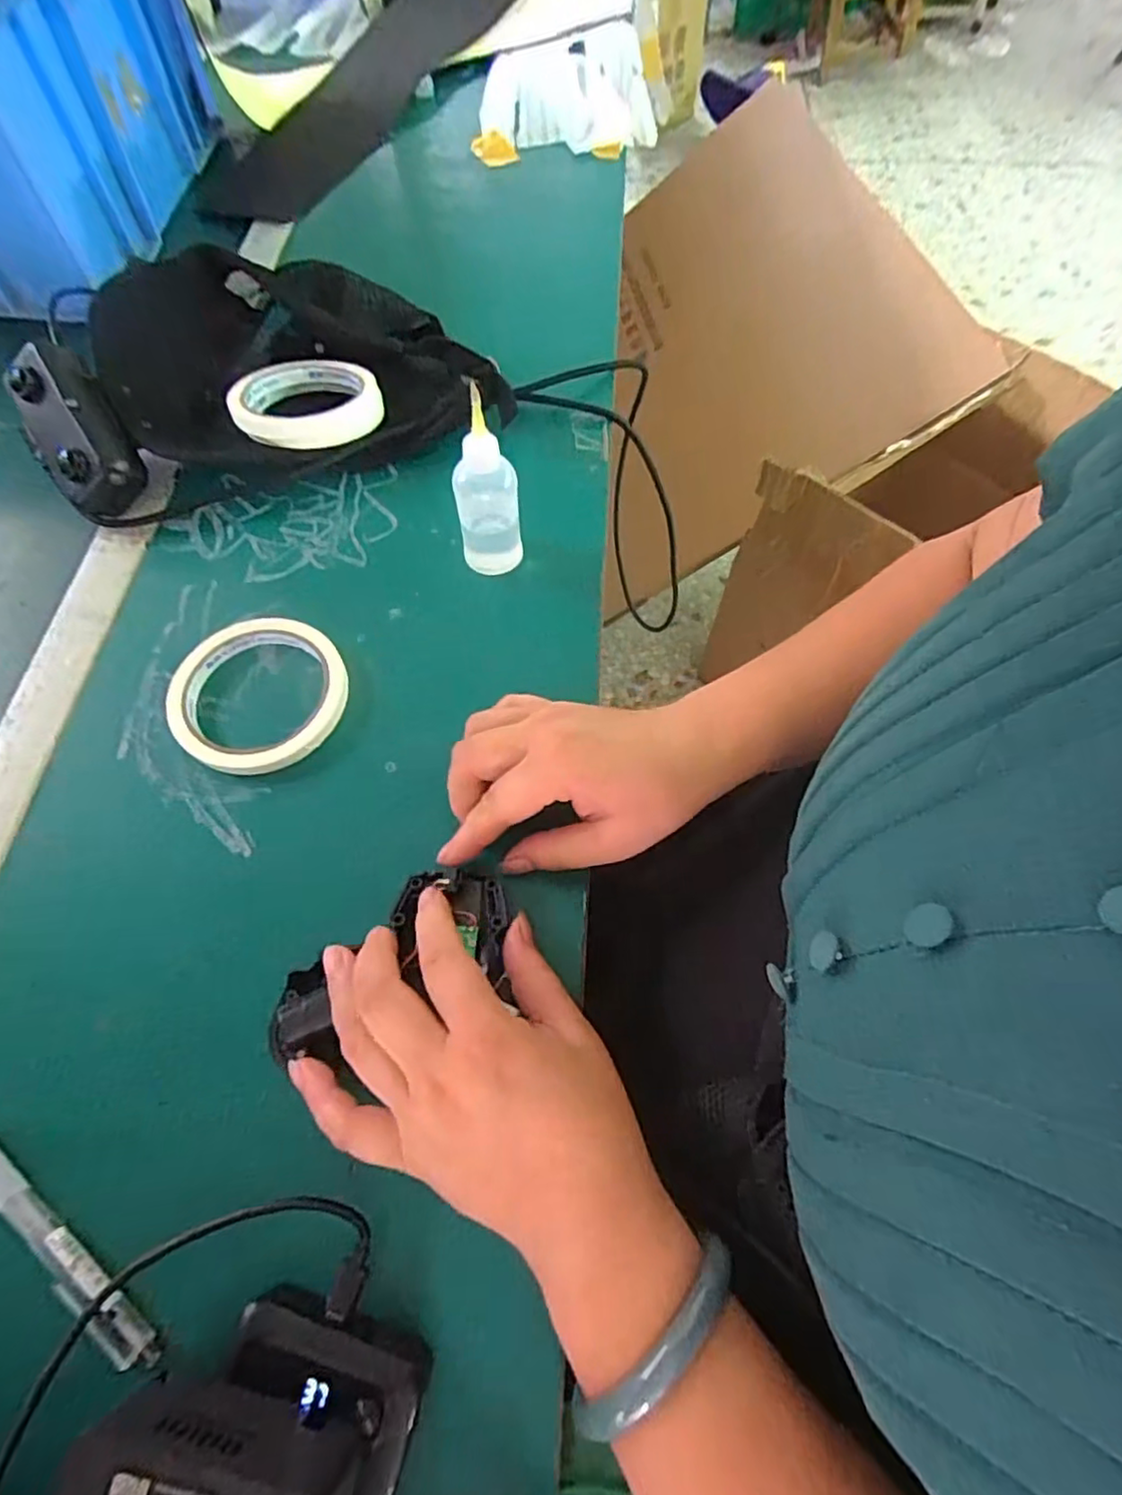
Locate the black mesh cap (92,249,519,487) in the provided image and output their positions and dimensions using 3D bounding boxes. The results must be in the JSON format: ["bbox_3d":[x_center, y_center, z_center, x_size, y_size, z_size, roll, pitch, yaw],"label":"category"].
[{"bbox_3d":[-0.174,-0.269,0.440,0.251,0.084,0.142,-16,65,-6],"label":"black mesh cap"}]

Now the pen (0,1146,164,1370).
[{"bbox_3d":[-0.209,0.193,0.257,0.136,0.013,0.015,33,69,16],"label":"pen"}]

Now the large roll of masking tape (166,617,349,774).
[{"bbox_3d":[-0.171,-0.032,0.363,0.094,0.017,0.094,0,64,1],"label":"large roll of masking tape"}]

